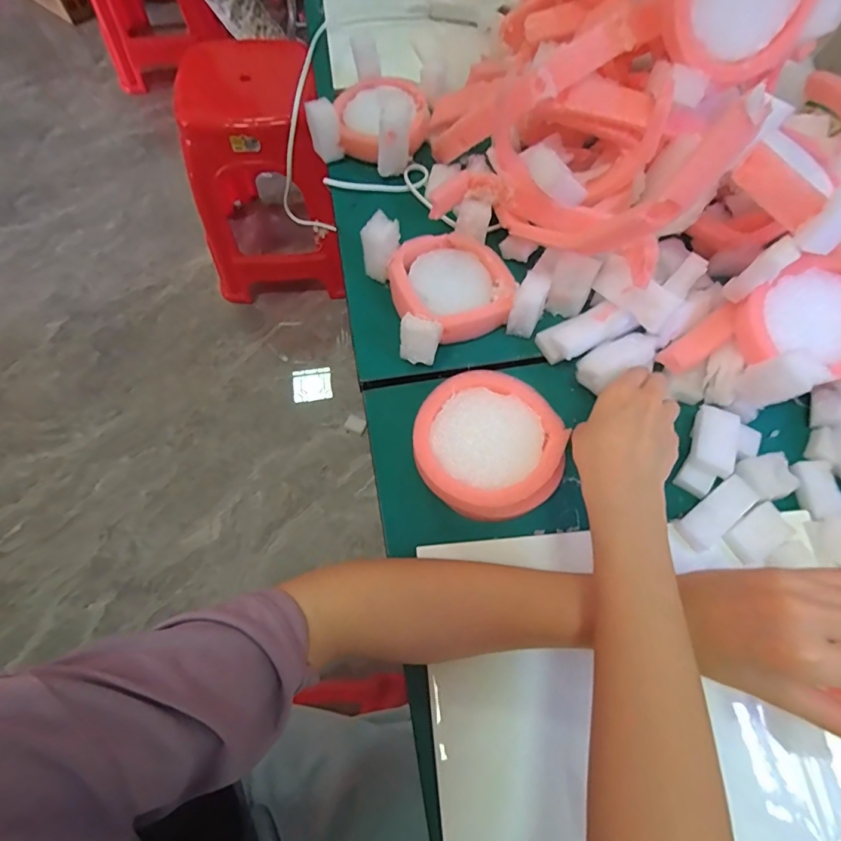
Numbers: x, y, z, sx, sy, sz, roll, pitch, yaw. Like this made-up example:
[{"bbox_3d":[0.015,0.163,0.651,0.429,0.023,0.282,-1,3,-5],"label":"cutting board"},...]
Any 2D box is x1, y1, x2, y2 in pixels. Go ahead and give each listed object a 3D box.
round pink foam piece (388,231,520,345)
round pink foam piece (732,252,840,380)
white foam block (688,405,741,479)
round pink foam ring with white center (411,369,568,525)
[{"bbox_3d":[0.024,-0.118,0.419,0.098,0.031,0.099,1,66,-2],"label":"round pink foam piece"},{"bbox_3d":[0.303,-0.077,0.363,0.101,0.028,0.087,-38,72,3],"label":"round pink foam piece"},{"bbox_3d":[0.226,0.015,0.367,0.031,0.008,0.052,23,67,7],"label":"white foam block"},{"bbox_3d":[0.049,0.019,0.353,0.100,0.043,0.100,1,66,-2],"label":"round pink foam ring with white center"}]

